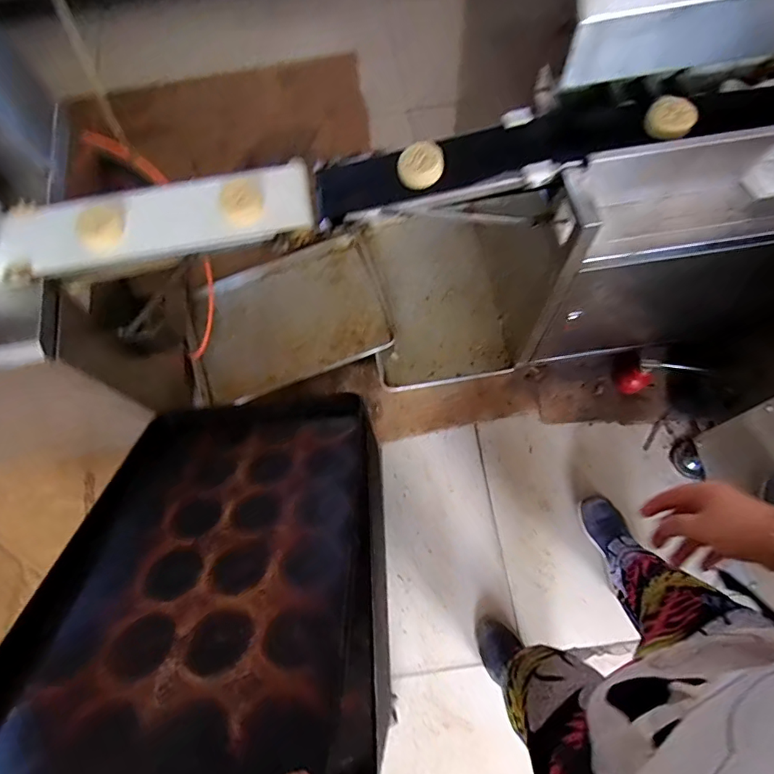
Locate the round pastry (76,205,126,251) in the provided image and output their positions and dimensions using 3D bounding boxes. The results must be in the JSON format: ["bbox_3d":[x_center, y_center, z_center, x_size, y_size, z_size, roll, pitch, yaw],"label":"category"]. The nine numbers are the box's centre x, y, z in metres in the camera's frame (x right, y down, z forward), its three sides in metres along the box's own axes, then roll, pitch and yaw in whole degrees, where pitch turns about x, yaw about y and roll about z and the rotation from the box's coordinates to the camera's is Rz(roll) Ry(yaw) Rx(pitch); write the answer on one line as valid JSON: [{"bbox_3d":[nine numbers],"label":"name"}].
[{"bbox_3d":[-0.474,-0.265,0.795,0.073,0.038,0.058,-27,71,-7],"label":"round pastry"}]

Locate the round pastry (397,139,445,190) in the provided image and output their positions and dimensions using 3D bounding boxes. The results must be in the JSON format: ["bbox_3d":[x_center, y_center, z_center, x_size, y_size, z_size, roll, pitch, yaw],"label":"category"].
[{"bbox_3d":[0.056,-0.367,0.790,0.078,0.019,0.071,0,89,8],"label":"round pastry"}]

